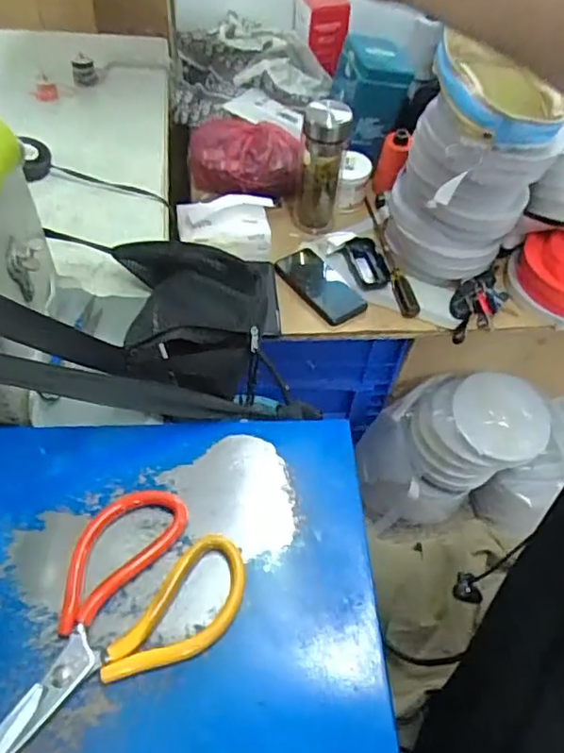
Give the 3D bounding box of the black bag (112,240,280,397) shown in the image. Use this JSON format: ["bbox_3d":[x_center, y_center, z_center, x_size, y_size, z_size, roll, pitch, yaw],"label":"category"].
[{"bbox_3d":[-0.079,-0.063,0.547,0.126,0.076,0.178,-7,54,-10],"label":"black bag"}]

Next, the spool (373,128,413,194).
[{"bbox_3d":[0.208,-0.410,1.150,0.043,0.118,0.043,13,33,-9],"label":"spool"}]

